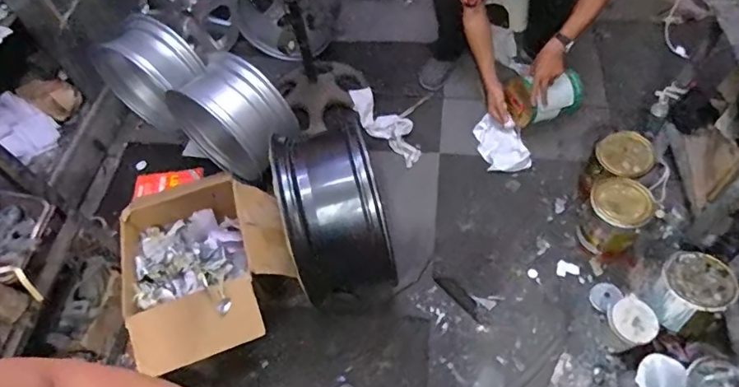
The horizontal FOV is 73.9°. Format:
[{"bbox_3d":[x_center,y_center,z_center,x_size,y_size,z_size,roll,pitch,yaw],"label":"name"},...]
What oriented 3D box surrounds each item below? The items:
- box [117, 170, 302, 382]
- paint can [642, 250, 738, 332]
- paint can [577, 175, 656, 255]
[{"bbox_3d":[-0.485,0.185,1.446,0.466,0.165,0.599,-21,57,-9],"label":"box"},{"bbox_3d":[0.826,0.262,1.293,0.166,0.192,0.152,-2,57,4],"label":"paint can"},{"bbox_3d":[0.709,0.074,1.439,0.154,0.199,0.156,-2,57,4],"label":"paint can"}]

